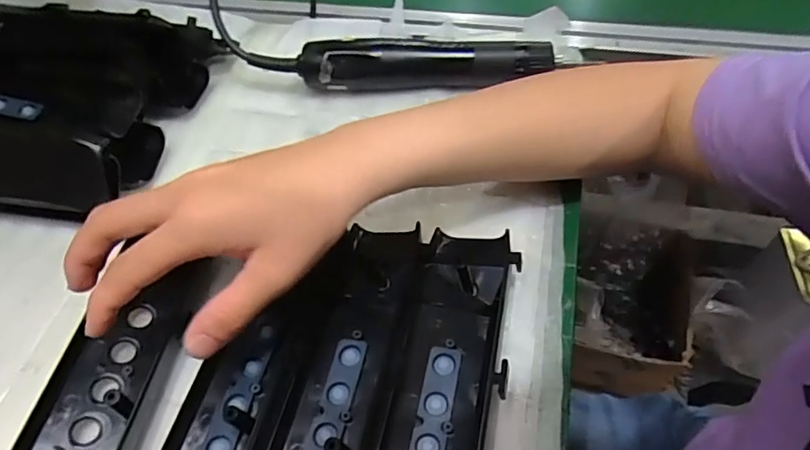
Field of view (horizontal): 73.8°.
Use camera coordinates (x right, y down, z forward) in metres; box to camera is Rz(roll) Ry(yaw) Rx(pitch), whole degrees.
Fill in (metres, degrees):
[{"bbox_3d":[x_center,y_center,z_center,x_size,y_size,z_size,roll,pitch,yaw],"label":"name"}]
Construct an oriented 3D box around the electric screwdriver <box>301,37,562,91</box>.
[{"bbox_3d":[0.016,-0.128,0.431,0.194,0.039,0.027,-2,55,2],"label":"electric screwdriver"}]

